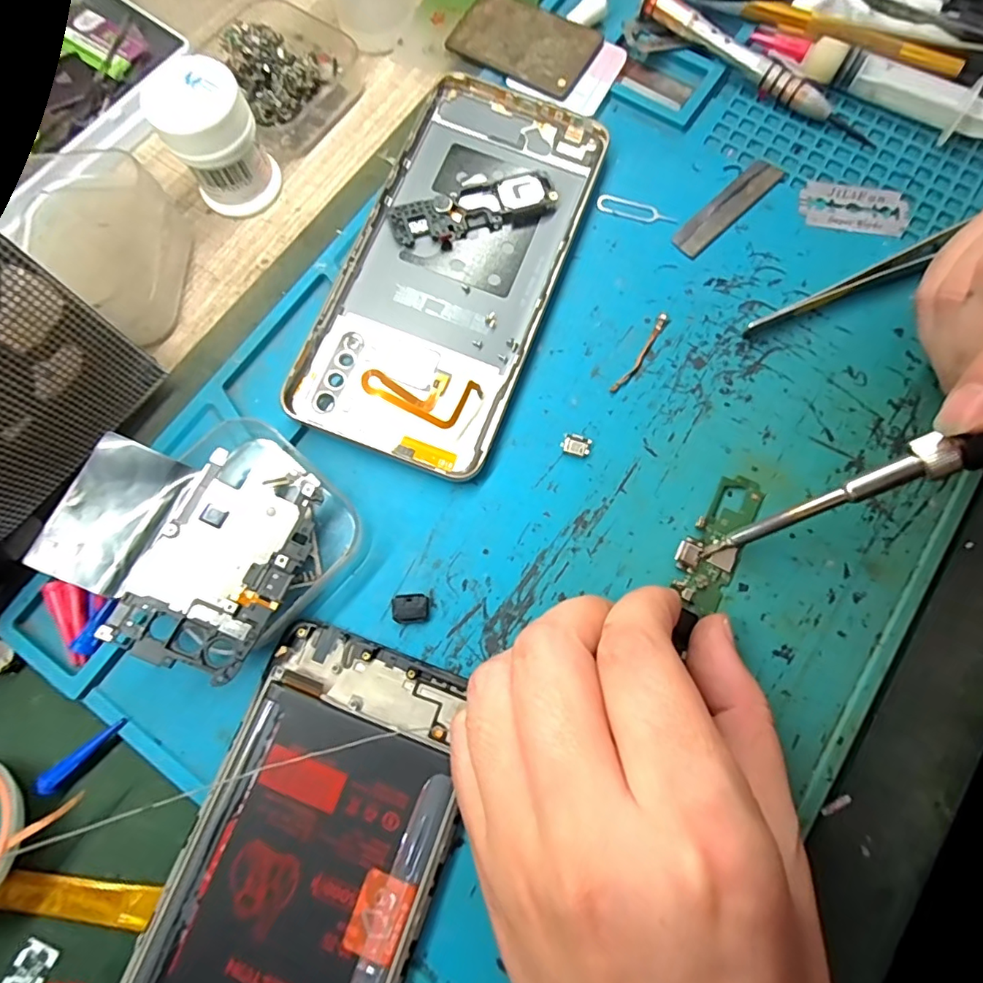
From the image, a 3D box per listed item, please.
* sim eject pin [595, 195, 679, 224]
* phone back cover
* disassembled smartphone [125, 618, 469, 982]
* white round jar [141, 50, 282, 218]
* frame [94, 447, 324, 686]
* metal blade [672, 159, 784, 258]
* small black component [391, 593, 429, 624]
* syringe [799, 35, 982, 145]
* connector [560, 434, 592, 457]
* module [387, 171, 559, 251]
[{"bbox_3d":[0.059,-0.115,0.216,0.033,0.004,0.008,17,84,6],"label":"sim eject pin"},{"bbox_3d":[-0.013,-0.089,0.205,0.075,0.015,0.159,19,77,6],"label":"phone back cover"},{"bbox_3d":[-0.059,0.123,0.153,0.072,0.011,0.155,20,77,6],"label":"disassembled smartphone"},{"bbox_3d":[-0.109,-0.140,0.210,0.033,0.042,0.033,0,75,1],"label":"white round jar"},{"bbox_3d":[-0.083,0.021,0.166,0.040,0.004,0.067,24,70,-3],"label":"frame"},{"bbox_3d":[0.096,-0.116,0.214,0.056,0.004,0.013,-43,78,-9],"label":"metal blade"},{"bbox_3d":[-0.027,0.039,0.178,0.012,0.004,0.009,-3,75,1],"label":"small black component"},{"bbox_3d":[0.173,-0.161,0.216,0.090,0.015,0.012,34,79,10],"label":"syringe"},{"bbox_3d":[0.031,-0.017,0.191,0.010,0.004,0.008,24,77,7],"label":"connector"},{"bbox_3d":[-0.007,-0.112,0.210,0.066,0.006,0.019,-21,76,-4],"label":"module"}]

